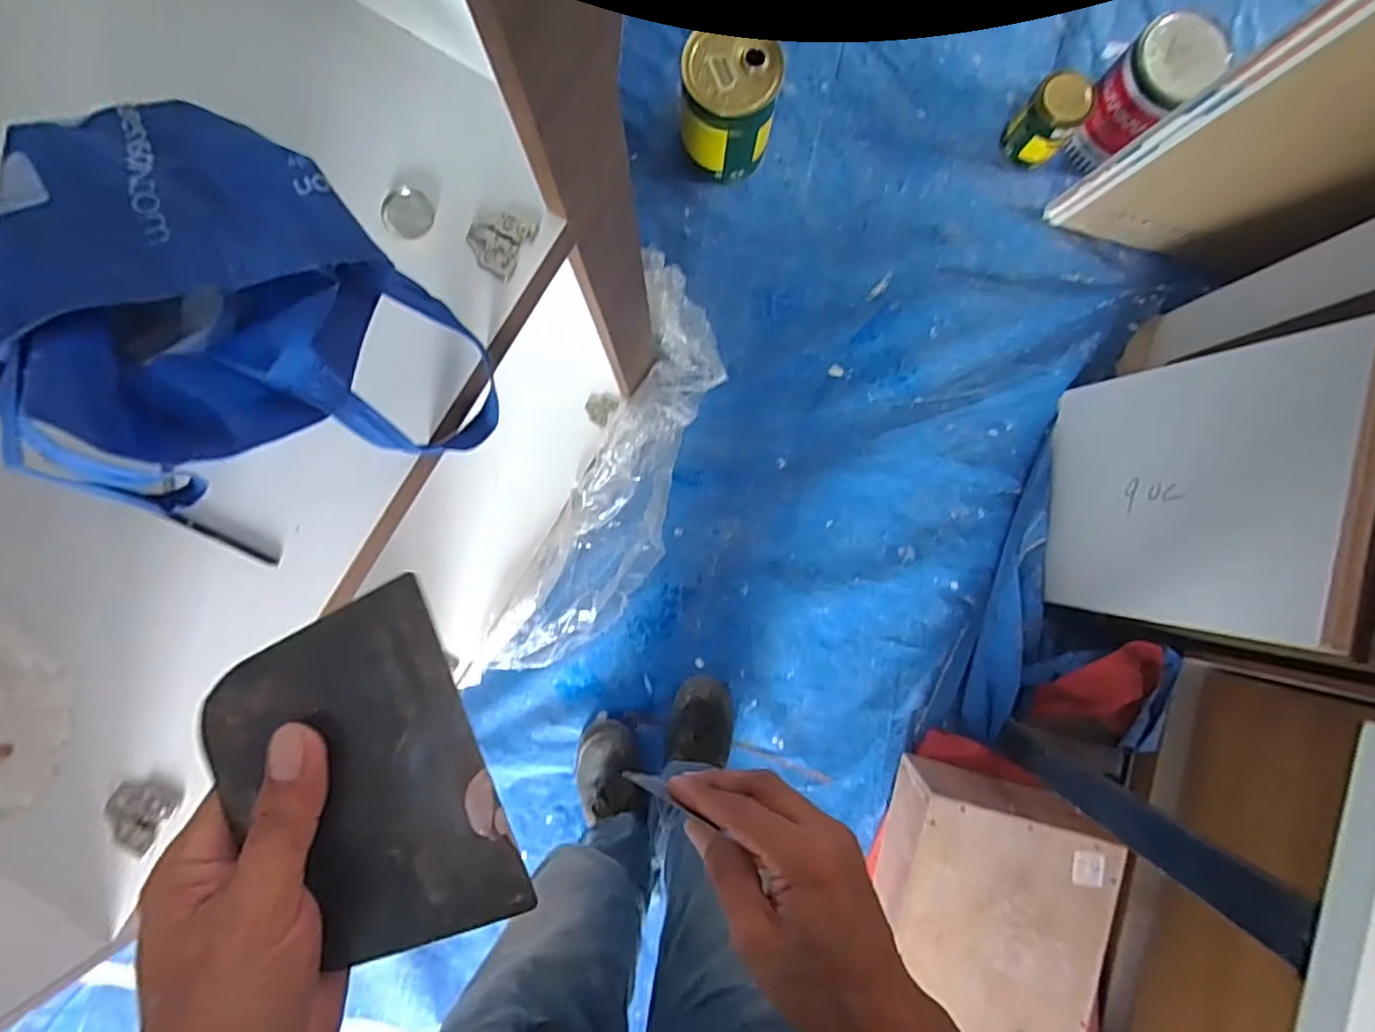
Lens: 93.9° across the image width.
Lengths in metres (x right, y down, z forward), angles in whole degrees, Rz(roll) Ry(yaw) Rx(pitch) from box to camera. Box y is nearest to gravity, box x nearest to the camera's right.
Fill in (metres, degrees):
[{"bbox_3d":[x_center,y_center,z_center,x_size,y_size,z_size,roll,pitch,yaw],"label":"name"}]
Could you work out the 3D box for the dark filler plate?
[{"bbox_3d":[-0.131,0.109,0.260,0.094,0.005,0.139,-21,91,-8],"label":"dark filler plate"}]

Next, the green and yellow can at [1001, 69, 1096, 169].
[{"bbox_3d":[0.649,-0.714,1.164,0.105,0.152,0.094,42,87,1],"label":"green and yellow can"}]

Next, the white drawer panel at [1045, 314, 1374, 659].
[{"bbox_3d":[0.724,-0.035,0.958,0.049,0.485,0.395,10,86,-11],"label":"white drawer panel"}]

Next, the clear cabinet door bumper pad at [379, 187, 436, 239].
[{"bbox_3d":[-0.231,-0.250,0.531,0.042,0.012,0.038,-38,89,-3],"label":"clear cabinet door bumper pad"}]

